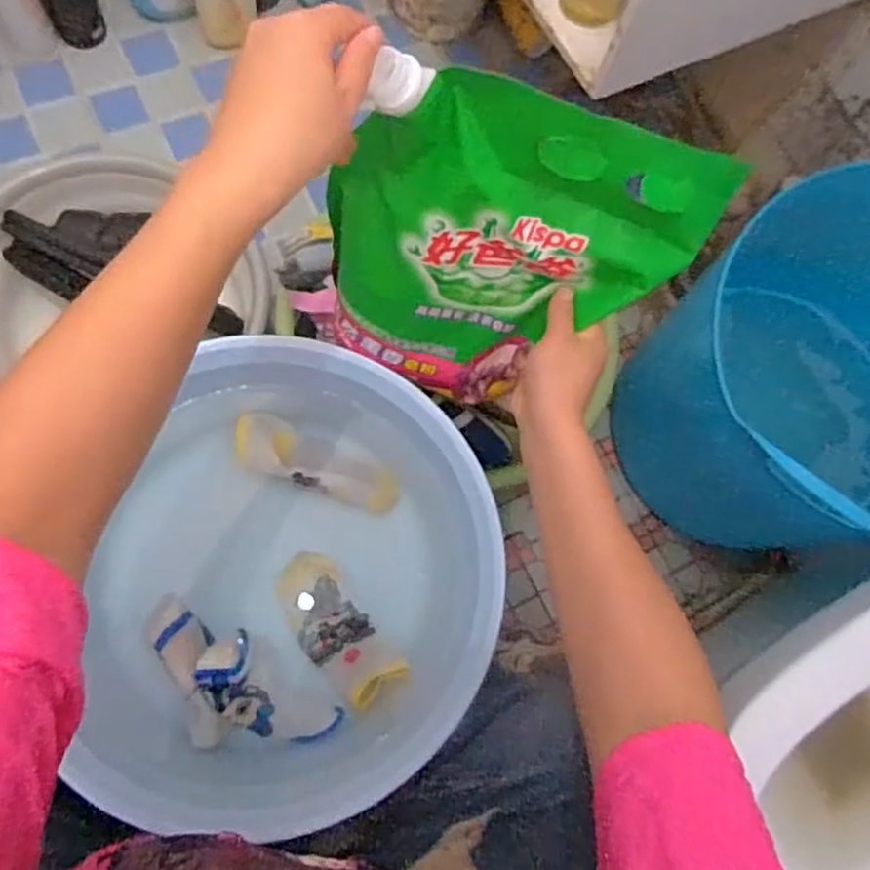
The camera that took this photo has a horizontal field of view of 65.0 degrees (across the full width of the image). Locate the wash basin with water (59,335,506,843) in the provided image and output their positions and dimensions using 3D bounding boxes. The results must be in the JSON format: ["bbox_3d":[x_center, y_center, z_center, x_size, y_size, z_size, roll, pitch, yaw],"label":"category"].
[{"bbox_3d":[-0.123,0.121,0.617,0.345,0.140,0.374,0,77,-1],"label":"wash basin with water"}]

